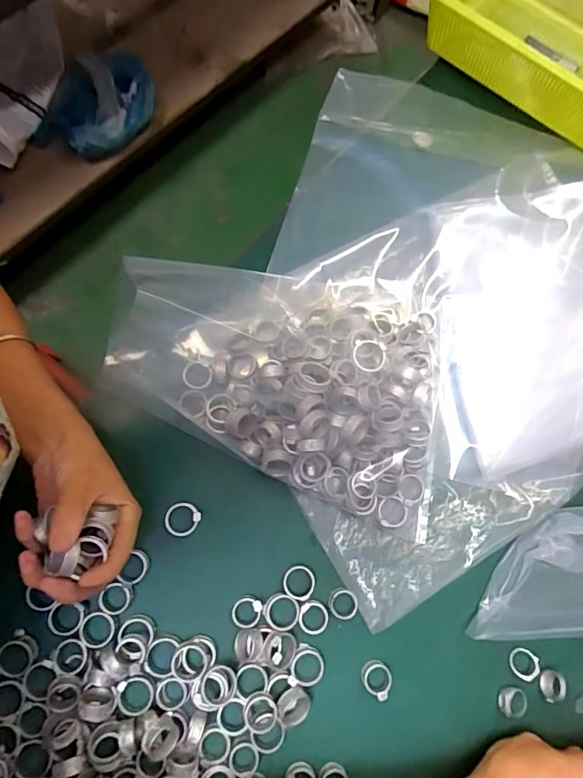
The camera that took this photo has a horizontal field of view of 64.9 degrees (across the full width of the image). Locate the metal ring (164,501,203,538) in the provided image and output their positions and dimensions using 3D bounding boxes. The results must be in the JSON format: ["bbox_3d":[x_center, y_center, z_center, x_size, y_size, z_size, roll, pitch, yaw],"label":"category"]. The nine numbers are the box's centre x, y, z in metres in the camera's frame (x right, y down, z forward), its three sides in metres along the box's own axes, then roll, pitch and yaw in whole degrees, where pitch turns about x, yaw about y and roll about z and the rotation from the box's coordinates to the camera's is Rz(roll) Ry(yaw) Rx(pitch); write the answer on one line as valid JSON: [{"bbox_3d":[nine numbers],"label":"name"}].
[{"bbox_3d":[-0.090,0.106,0.374,0.026,0.005,0.027,1,77,-5],"label":"metal ring"}]

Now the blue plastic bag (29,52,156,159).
[{"bbox_3d":[-0.426,-0.589,0.982,0.278,0.105,0.166,-21,80,-9],"label":"blue plastic bag"}]

